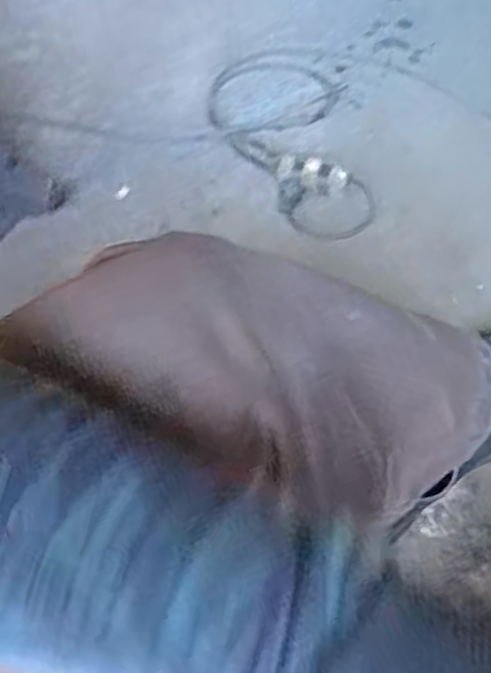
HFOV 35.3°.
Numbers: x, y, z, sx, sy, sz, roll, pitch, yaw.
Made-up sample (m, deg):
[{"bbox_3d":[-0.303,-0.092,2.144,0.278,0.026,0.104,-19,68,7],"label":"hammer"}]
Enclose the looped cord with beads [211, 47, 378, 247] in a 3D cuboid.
[{"bbox_3d":[0.049,-0.286,1.033,0.190,0.047,0.380,-6,54,0],"label":"looped cord with beads"}]

